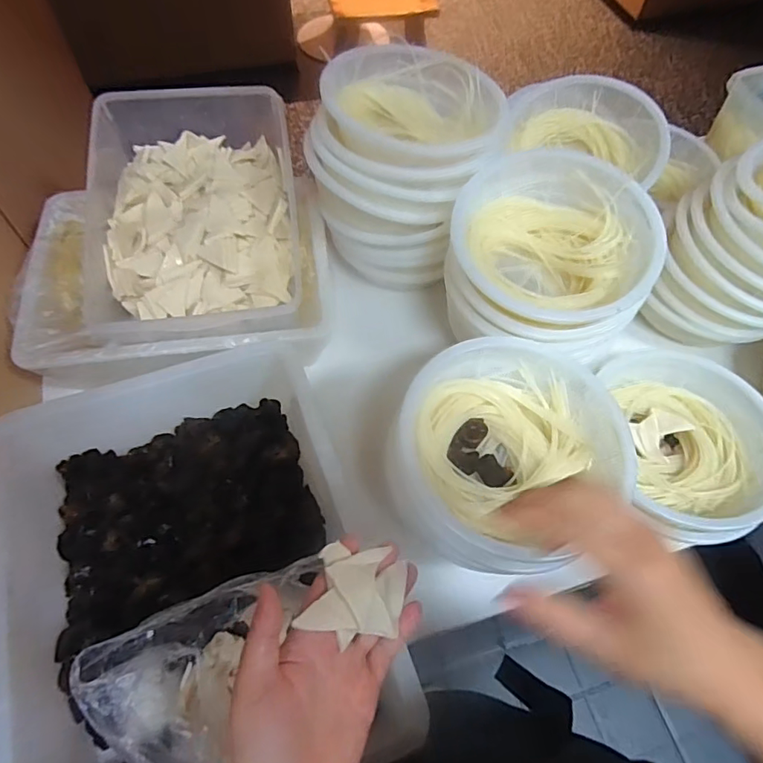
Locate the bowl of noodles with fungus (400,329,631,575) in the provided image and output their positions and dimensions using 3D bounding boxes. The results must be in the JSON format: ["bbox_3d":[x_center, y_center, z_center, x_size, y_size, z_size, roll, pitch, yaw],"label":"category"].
[{"bbox_3d":[0.110,0.057,0.449,0.188,0.056,0.188,1,61,-2],"label":"bowl of noodles with fungus"}]

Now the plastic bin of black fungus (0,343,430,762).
[{"bbox_3d":[-0.158,0.162,0.446,0.280,0.087,0.352,-17,63,-12],"label":"plastic bin of black fungus"}]

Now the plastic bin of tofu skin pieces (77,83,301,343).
[{"bbox_3d":[-0.198,-0.185,0.563,0.213,0.106,0.297,-4,61,-6],"label":"plastic bin of tofu skin pieces"}]

